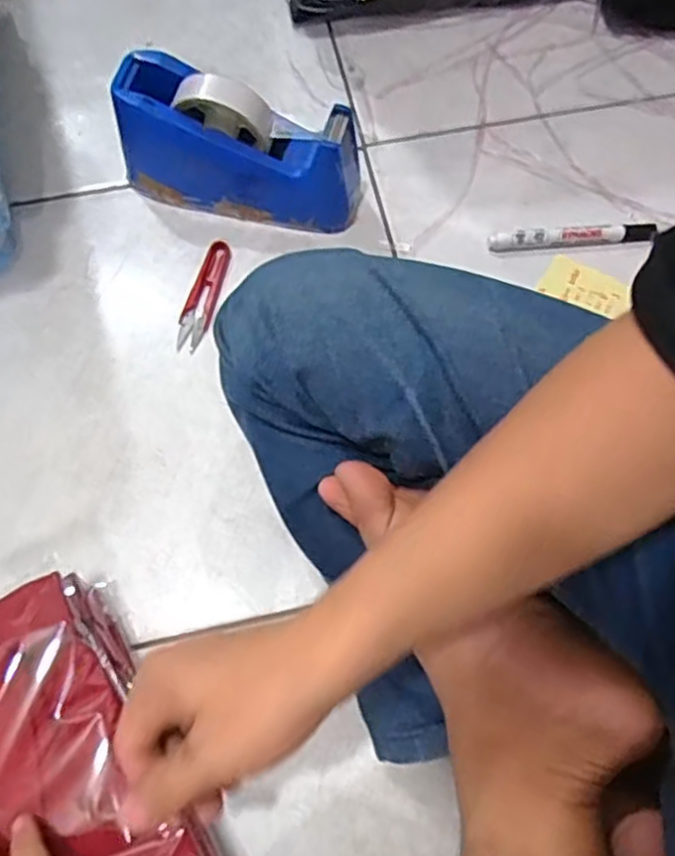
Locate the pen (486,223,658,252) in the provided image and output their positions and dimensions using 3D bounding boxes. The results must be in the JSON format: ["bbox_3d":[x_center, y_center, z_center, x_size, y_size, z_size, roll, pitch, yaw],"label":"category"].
[{"bbox_3d":[0.205,-0.167,0.618,0.146,0.016,0.017,-5,70,-2],"label":"pen"}]

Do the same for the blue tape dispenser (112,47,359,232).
[{"bbox_3d":[-0.080,-0.231,0.590,0.197,0.100,0.073,16,70,6],"label":"blue tape dispenser"}]

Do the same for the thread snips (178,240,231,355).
[{"bbox_3d":[-0.113,-0.114,0.597,0.023,0.009,0.100,14,70,5],"label":"thread snips"}]

